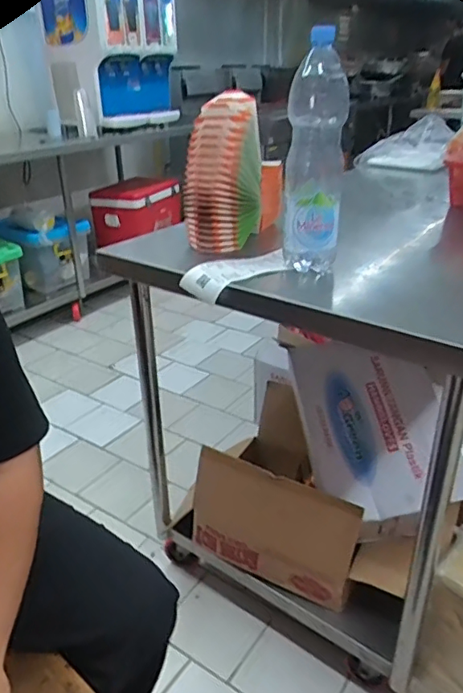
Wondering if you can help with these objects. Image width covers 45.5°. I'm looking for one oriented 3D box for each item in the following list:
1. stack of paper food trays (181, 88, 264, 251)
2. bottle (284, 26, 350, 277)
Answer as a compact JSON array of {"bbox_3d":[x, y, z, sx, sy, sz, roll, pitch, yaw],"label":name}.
[{"bbox_3d":[-0.015,-0.308,0.991,0.135,0.236,0.127,0,27,2],"label":"stack of paper food trays"},{"bbox_3d":[0.125,-0.275,0.827,0.088,0.314,0.074,4,28,11],"label":"bottle"}]

